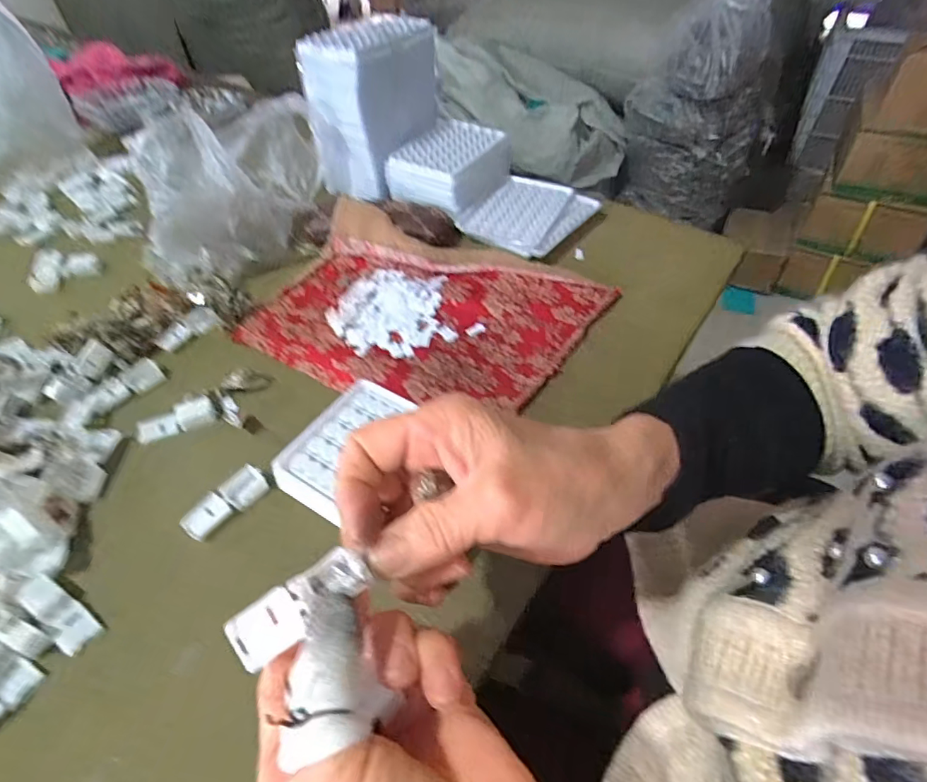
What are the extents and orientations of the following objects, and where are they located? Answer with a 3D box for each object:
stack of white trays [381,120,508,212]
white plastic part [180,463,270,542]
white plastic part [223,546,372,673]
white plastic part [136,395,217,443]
[{"bbox_3d":[-0.012,-0.262,0.589,0.105,0.052,0.122,27,54,23],"label":"stack of white trays"},{"bbox_3d":[-0.162,0.075,0.343,0.023,0.013,0.056,33,56,26],"label":"white plastic part"},{"bbox_3d":[-0.062,0.080,0.190,0.054,0.010,0.021,-37,77,3],"label":"white plastic part"},{"bbox_3d":[-0.223,0.021,0.390,0.057,0.013,0.021,-16,50,-13],"label":"white plastic part"}]

